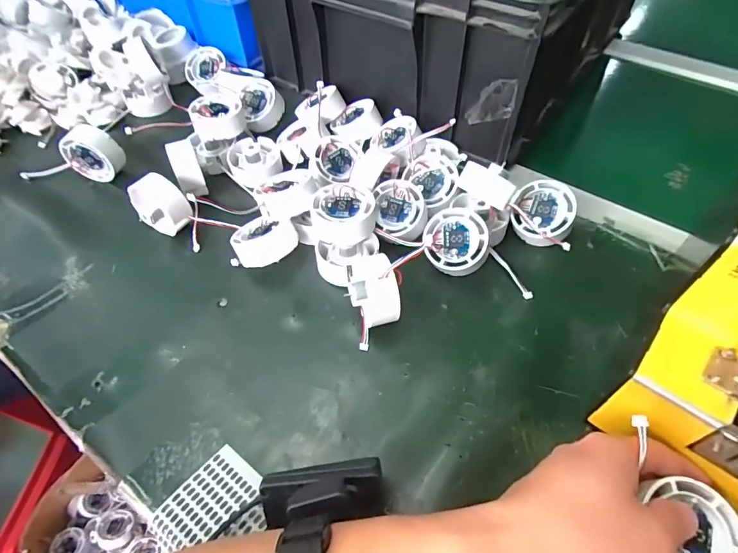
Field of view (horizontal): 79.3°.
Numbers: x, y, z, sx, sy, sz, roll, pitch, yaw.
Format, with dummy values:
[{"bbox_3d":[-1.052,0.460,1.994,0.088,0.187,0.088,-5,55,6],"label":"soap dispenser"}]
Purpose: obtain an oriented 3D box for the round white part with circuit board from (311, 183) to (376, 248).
[{"bbox_3d":[-0.021,-0.052,0.386,0.052,0.032,0.054,-1,53,1],"label":"round white part with circuit board"}]

